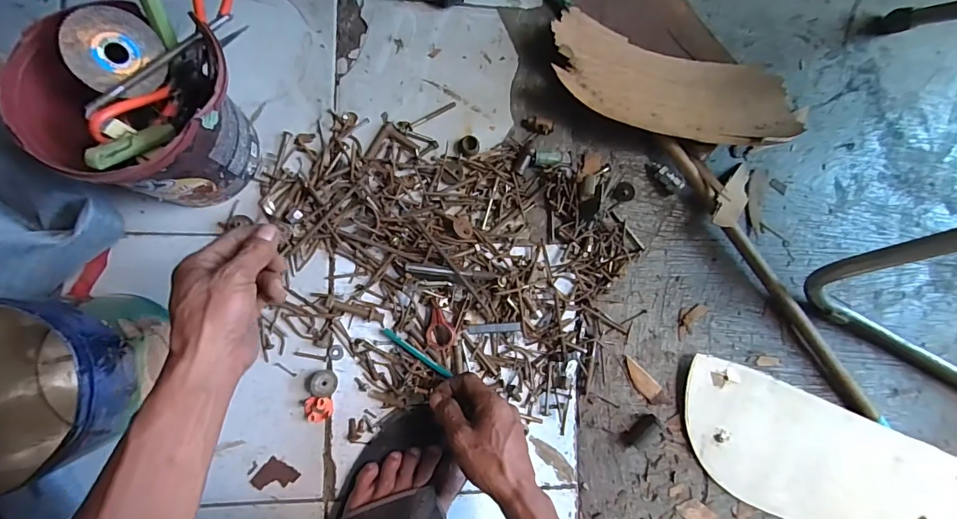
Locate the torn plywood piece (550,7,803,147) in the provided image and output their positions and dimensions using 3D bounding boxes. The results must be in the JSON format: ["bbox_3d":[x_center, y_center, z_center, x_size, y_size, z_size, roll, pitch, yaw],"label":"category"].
[{"bbox_3d":[0.264,-0.215,0.557,0.363,0.050,0.131,11,85,-7],"label":"torn plywood piece"}]

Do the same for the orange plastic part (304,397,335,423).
[{"bbox_3d":[-0.181,0.169,0.492,0.029,0.012,0.030,0,87,-8],"label":"orange plastic part"}]

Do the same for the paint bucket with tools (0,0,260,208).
[{"bbox_3d":[-0.307,-0.136,0.422,0.136,0.158,0.147,0,87,-8],"label":"paint bucket with tools"}]

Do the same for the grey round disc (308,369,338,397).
[{"bbox_3d":[-0.176,0.142,0.493,0.028,0.012,0.029,0,87,-8],"label":"grey round disc"}]

